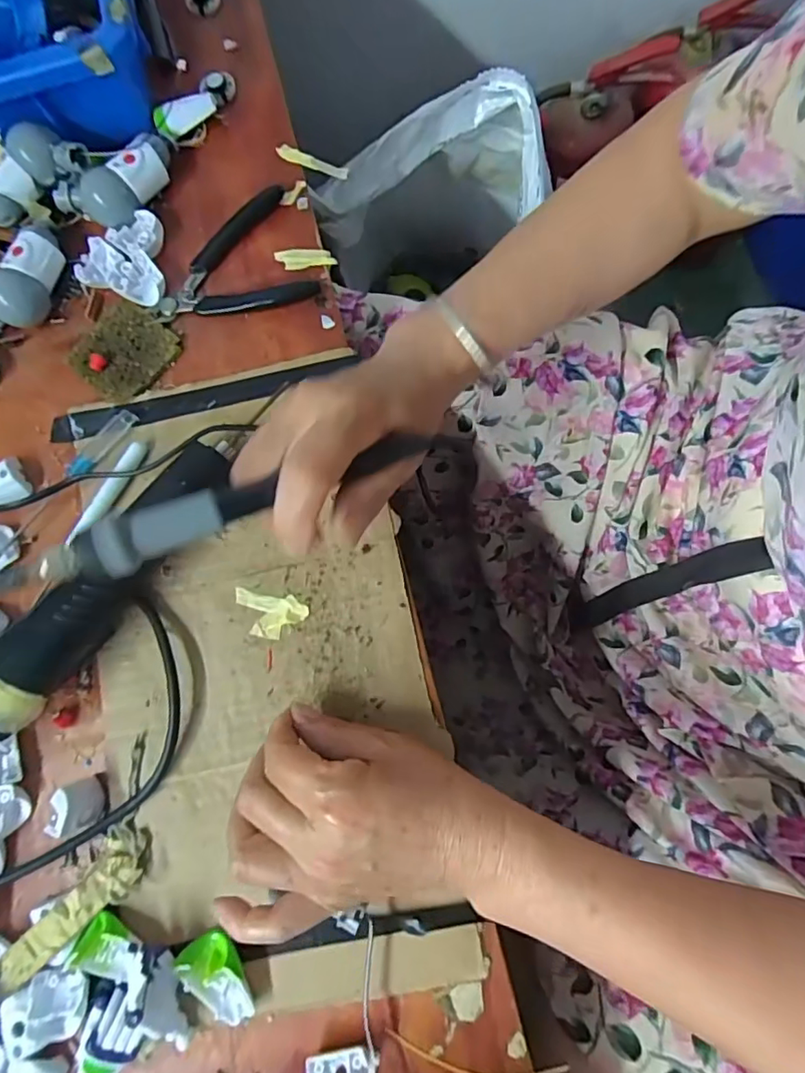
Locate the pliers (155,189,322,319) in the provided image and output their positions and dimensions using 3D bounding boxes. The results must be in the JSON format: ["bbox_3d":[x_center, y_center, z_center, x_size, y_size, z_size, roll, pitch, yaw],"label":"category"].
[{"bbox_3d":[-0.118,-0.193,0.376,0.107,0.010,0.084,-12,78,4],"label":"pliers"}]

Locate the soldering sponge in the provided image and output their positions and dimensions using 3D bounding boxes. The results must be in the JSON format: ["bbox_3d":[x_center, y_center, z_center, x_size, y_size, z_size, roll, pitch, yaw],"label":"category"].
[{"bbox_3d":[-0.187,-0.125,0.370,0.062,0.007,0.063,37,85,12],"label":"soldering sponge"}]

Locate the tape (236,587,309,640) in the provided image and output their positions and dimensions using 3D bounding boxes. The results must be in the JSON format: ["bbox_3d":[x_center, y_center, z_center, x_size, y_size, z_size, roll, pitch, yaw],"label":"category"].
[{"bbox_3d":[-0.080,0.047,0.329,0.045,0.004,0.027,7,80,8],"label":"tape"}]

